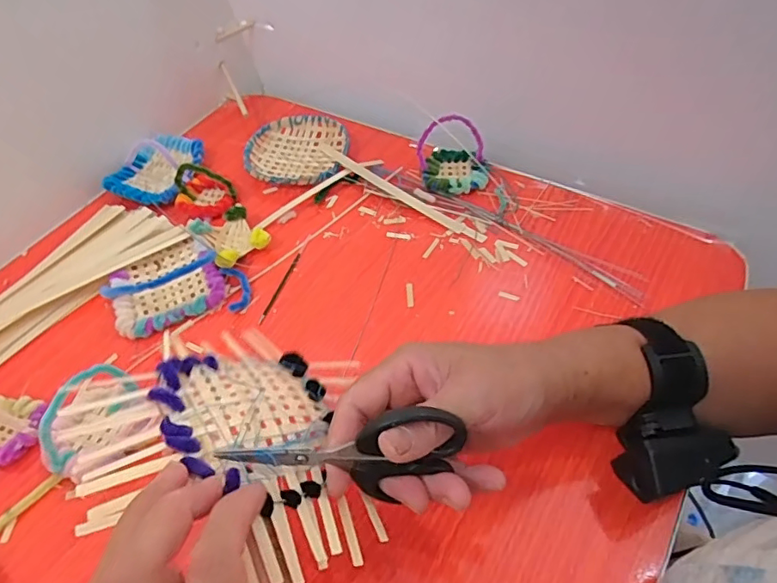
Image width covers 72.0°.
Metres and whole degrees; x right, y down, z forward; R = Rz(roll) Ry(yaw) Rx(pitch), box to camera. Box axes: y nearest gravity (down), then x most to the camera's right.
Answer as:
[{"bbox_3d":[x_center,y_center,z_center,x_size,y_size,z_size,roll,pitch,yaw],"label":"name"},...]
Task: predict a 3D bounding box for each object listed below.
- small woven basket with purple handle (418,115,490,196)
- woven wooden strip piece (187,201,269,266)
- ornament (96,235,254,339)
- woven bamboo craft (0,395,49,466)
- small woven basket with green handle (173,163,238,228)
[{"bbox_3d":[0.064,-0.135,0.517,0.067,0.058,0.059,1,52,5],"label":"small woven basket with purple handle"},{"bbox_3d":[-0.144,-0.050,0.492,0.051,0.025,0.062,-35,57,-21],"label":"woven wooden strip piece"},{"bbox_3d":[-0.189,-0.015,0.455,0.108,0.048,0.107,-31,56,-19],"label":"ornament"},{"bbox_3d":[-0.284,0.093,0.386,0.058,0.034,0.053,21,56,20],"label":"woven bamboo craft"},{"bbox_3d":[-0.183,-0.102,0.526,0.071,0.036,0.058,6,52,9],"label":"small woven basket with green handle"}]

